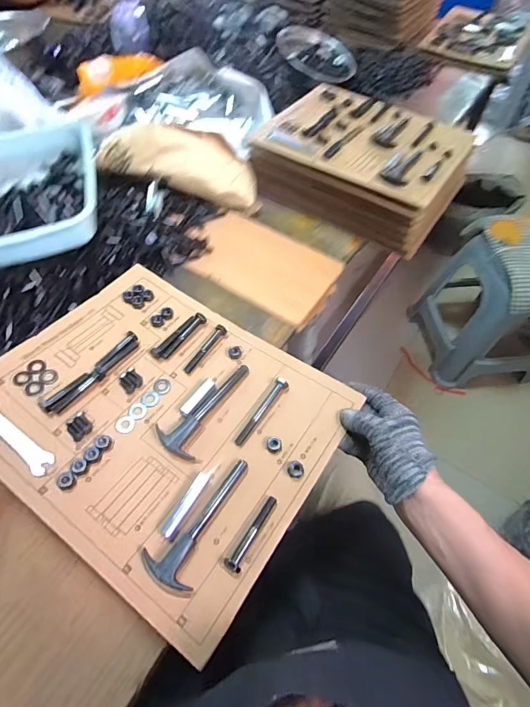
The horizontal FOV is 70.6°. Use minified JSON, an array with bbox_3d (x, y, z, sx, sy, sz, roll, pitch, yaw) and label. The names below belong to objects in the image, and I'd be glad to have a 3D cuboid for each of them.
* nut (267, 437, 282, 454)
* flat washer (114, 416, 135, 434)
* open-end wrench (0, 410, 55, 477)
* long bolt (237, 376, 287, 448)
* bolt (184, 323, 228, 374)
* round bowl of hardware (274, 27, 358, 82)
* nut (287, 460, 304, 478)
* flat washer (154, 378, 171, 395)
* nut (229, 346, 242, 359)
[{"bbox_3d":[0.010,0.098,0.406,0.016,0.009,0.017,1,58,-1],"label":"nut"},{"bbox_3d":[-0.156,0.079,0.416,0.020,0.004,0.020,1,58,-1],"label":"flat washer"},{"bbox_3d":[-0.263,0.084,0.389,0.111,0.004,0.025,37,51,11],"label":"open-end wrench"},{"bbox_3d":[-0.004,0.064,0.426,0.014,0.020,0.091,33,63,17],"label":"long bolt"},{"bbox_3d":[-0.075,-0.006,0.470,0.015,0.013,0.075,28,61,15],"label":"bolt"},{"bbox_3d":[0.141,-0.829,1.048,0.207,0.050,0.193,5,70,-14],"label":"round bowl of hardware"},{"bbox_3d":[0.033,0.122,0.395,0.017,0.005,0.017,1,58,-1],"label":"nut"},{"bbox_3d":[-0.122,0.039,0.445,0.020,0.004,0.021,1,58,-1],"label":"flat washer"},{"bbox_3d":[-0.037,-0.001,0.469,0.017,0.007,0.015,0,58,-2],"label":"nut"}]

